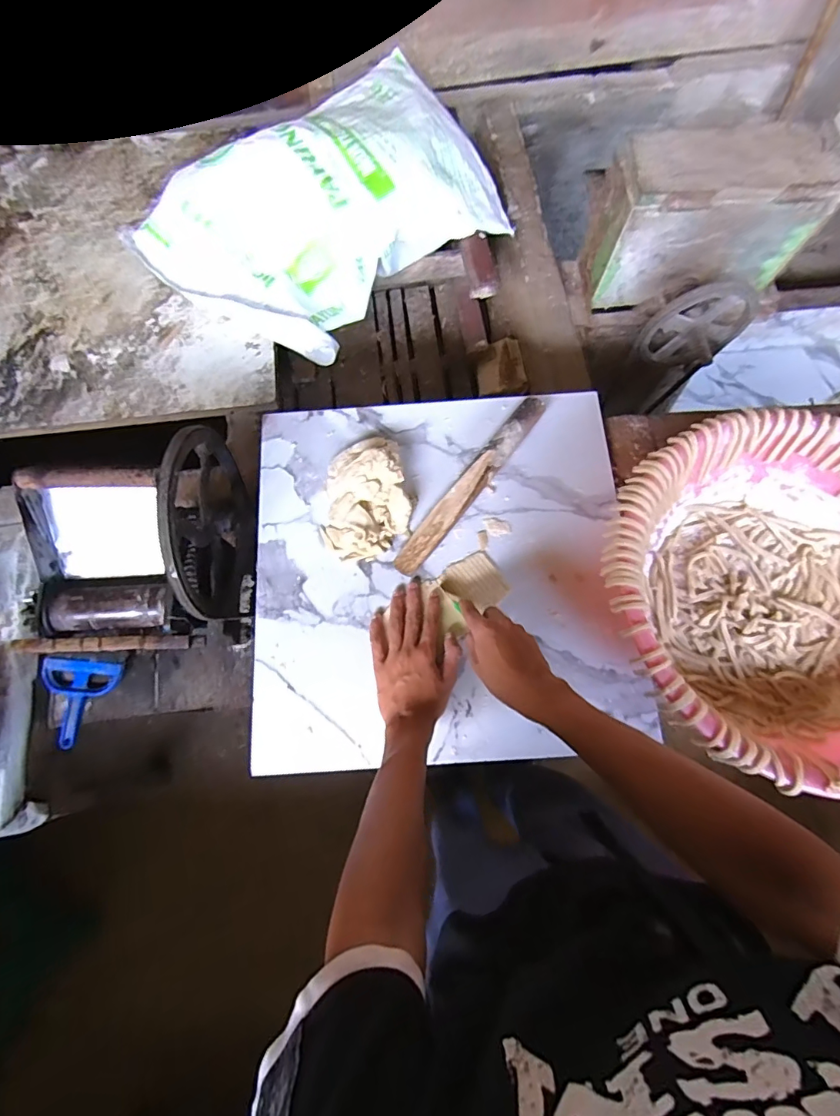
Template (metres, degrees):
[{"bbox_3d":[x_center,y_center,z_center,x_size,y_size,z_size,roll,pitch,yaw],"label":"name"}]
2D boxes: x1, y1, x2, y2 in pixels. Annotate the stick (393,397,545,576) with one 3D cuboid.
[{"bbox_3d":[0.069,-0.100,0.662,0.037,0.034,0.301,37,77,8],"label":"stick"}]

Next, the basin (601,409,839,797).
[{"bbox_3d":[0.423,0.042,0.579,0.408,0.117,0.399,0,75,-1],"label":"basin"}]

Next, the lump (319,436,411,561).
[{"bbox_3d":[-0.076,-0.083,0.655,0.124,0.052,0.160,-10,75,-4],"label":"lump"}]

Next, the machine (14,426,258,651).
[{"bbox_3d":[-0.378,-0.021,0.668,0.238,0.254,0.295,3,75,-1],"label":"machine"}]

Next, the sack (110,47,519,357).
[{"bbox_3d":[-0.169,-0.686,0.973,0.671,0.208,0.421,-43,80,-12],"label":"sack"}]

